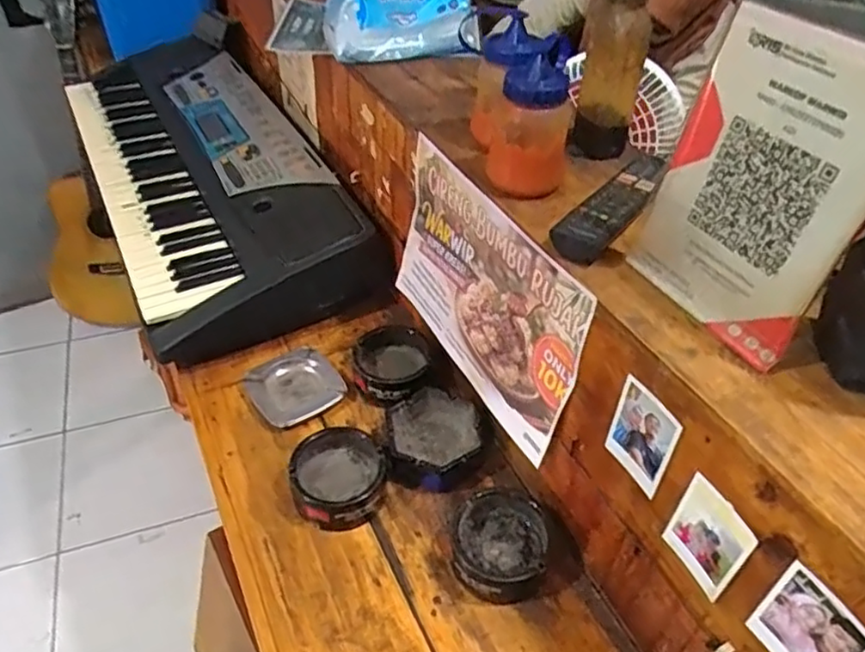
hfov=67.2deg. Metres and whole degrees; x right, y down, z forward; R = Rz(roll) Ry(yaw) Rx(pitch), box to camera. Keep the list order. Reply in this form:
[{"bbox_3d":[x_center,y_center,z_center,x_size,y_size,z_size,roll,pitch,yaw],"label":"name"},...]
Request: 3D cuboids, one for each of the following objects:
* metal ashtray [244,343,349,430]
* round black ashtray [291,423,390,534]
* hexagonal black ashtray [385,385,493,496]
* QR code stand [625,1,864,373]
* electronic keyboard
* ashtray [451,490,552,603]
[{"bbox_3d":[-0.175,0.076,0.831,0.108,0.019,0.113,-23,48,-26],"label":"metal ashtray"},{"bbox_3d":[-0.101,0.167,0.710,0.102,0.040,0.112,2,42,-2],"label":"round black ashtray"},{"bbox_3d":[0.009,0.131,0.757,0.125,0.039,0.117,-3,43,-6],"label":"hexagonal black ashtray"},{"bbox_3d":[0.223,-0.093,0.452,0.049,0.197,0.150,-19,47,-22],"label":"QR code stand"},{"bbox_3d":[-0.384,-0.270,1.119,0.333,0.154,0.801,-18,46,-22],"label":"electronic keyboard"},{"bbox_3d":[0.068,0.222,0.660,0.095,0.048,0.098,2,42,-2],"label":"ashtray"}]

